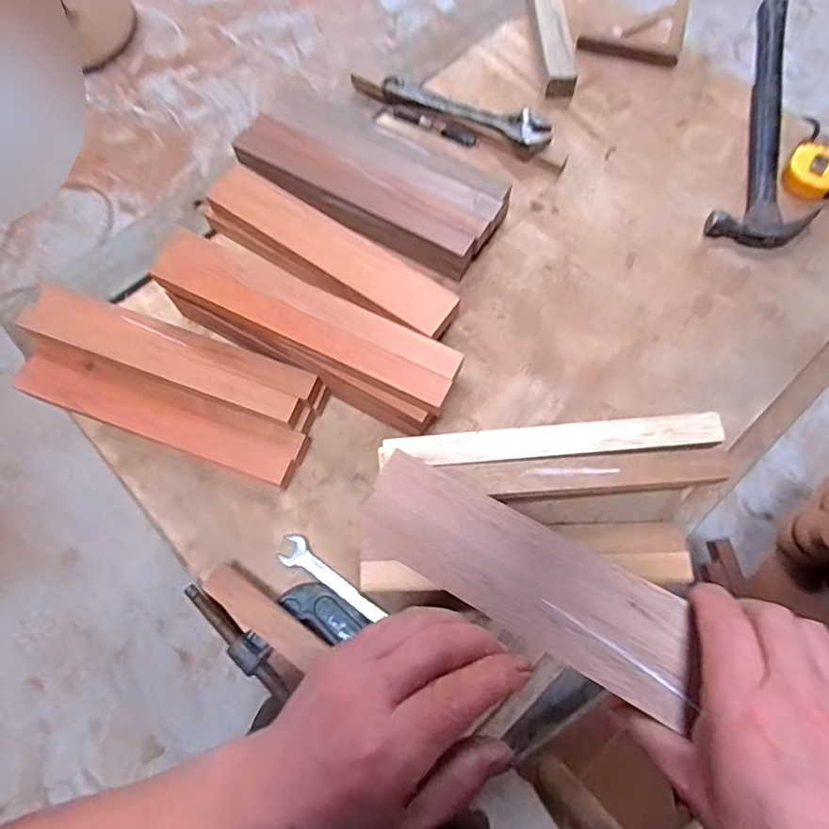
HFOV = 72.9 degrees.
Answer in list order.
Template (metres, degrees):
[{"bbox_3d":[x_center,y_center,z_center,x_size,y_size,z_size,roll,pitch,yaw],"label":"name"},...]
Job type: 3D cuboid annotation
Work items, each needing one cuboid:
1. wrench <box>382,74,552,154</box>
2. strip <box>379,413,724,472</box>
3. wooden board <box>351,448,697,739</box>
[{"bbox_3d":[0.071,-0.412,0.756,0.236,0.020,0.045,26,75,8],"label":"wrench"},{"bbox_3d":[0.132,0.026,0.546,0.326,0.019,0.037,-4,71,-2],"label":"strip"},{"bbox_3d":[0.115,0.116,0.296,0.324,0.013,0.060,26,74,18],"label":"wooden board"}]

